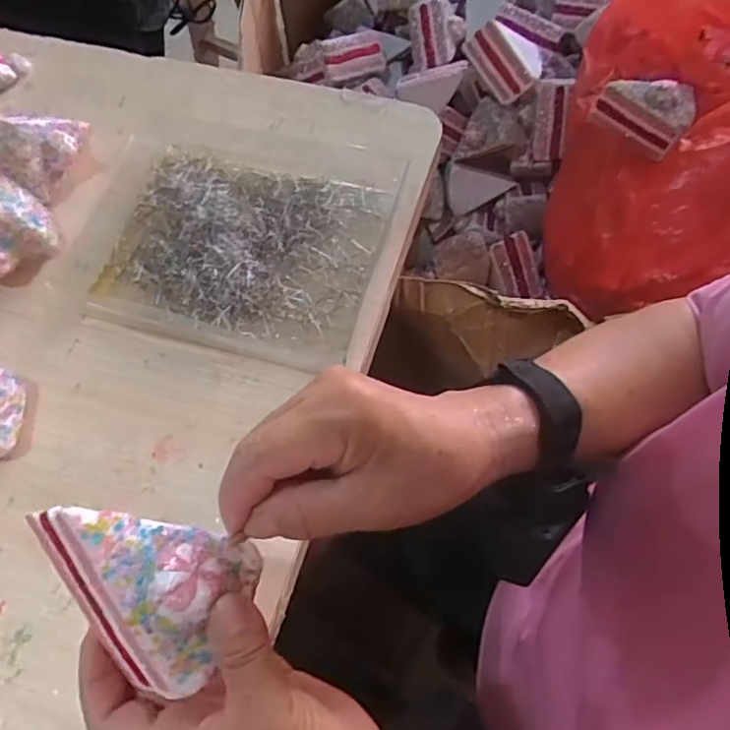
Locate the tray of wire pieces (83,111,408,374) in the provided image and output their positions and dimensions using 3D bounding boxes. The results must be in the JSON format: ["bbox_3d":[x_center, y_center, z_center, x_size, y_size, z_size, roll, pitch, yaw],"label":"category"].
[{"bbox_3d":[-0.097,-0.105,0.459,0.212,0.025,0.188,14,65,9],"label":"tray of wire pieces"}]

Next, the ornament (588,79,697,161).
[{"bbox_3d":[0.304,-0.277,0.677,0.050,0.056,0.097,-41,67,-17],"label":"ornament"}]

